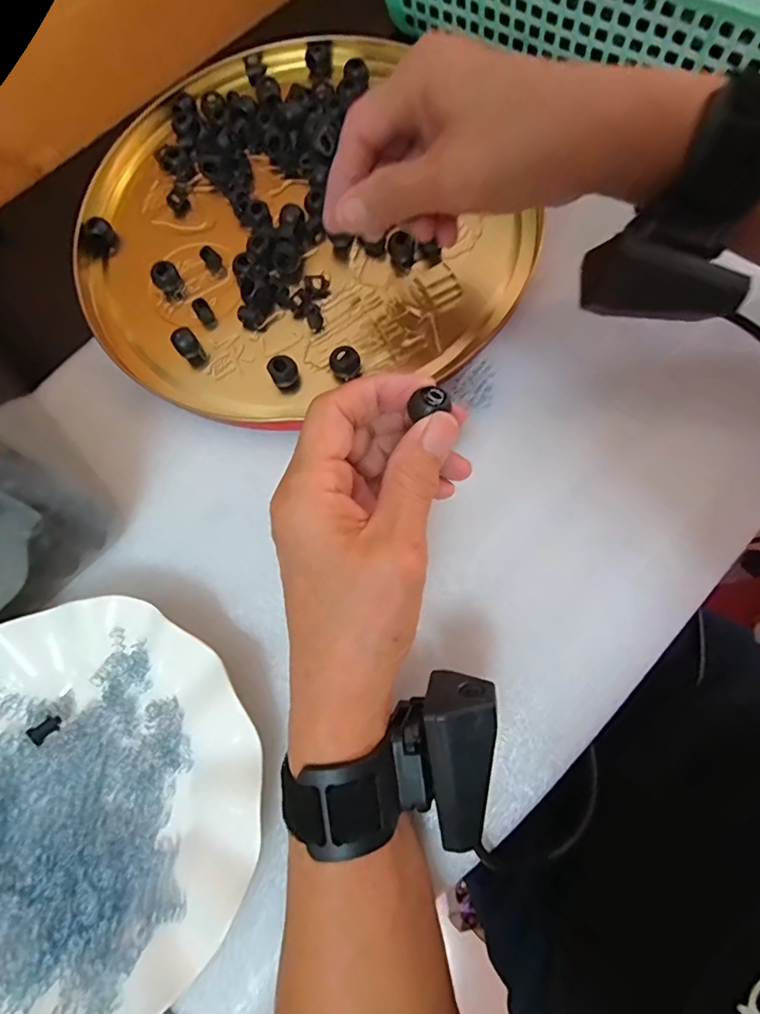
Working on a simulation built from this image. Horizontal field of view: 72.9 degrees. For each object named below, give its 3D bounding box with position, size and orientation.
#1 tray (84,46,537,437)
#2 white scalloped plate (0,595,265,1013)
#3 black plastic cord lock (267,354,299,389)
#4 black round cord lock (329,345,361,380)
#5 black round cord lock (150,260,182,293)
[{"bbox_3d":[-0.063,-0.190,0.339,0.264,0.034,0.275,-1,76,3],"label":"tray"},{"bbox_3d":[-0.145,0.140,0.248,0.178,0.023,0.176,-1,76,3],"label":"white scalloped plate"},{"bbox_3d":[-0.056,-0.079,0.301,0.015,0.015,0.014,-1,76,3],"label":"black plastic cord lock"},{"bbox_3d":[-0.020,-0.084,0.301,0.017,0.014,0.014,-15,75,-1],"label":"black round cord lock"},{"bbox_3d":[-0.136,-0.146,0.328,0.017,0.013,0.015,-29,76,-4],"label":"black round cord lock"}]

